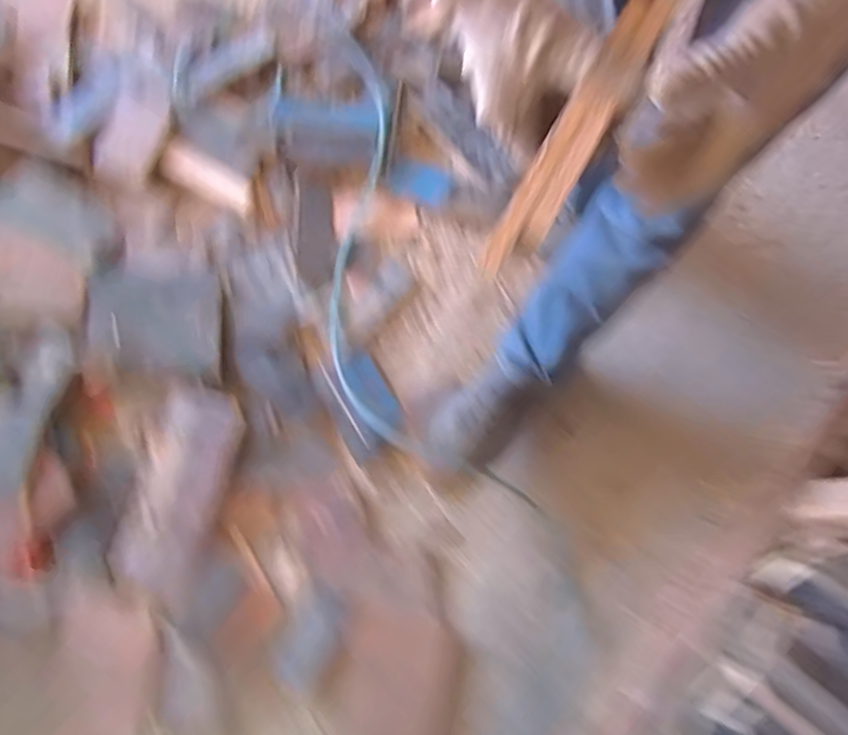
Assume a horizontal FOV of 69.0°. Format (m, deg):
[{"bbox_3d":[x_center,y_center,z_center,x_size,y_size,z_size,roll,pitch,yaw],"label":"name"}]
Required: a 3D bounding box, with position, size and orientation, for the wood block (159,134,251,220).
[{"bbox_3d":[-0.394,-0.345,1.113,0.186,0.028,0.074,32,79,6],"label":"wood block"}]

